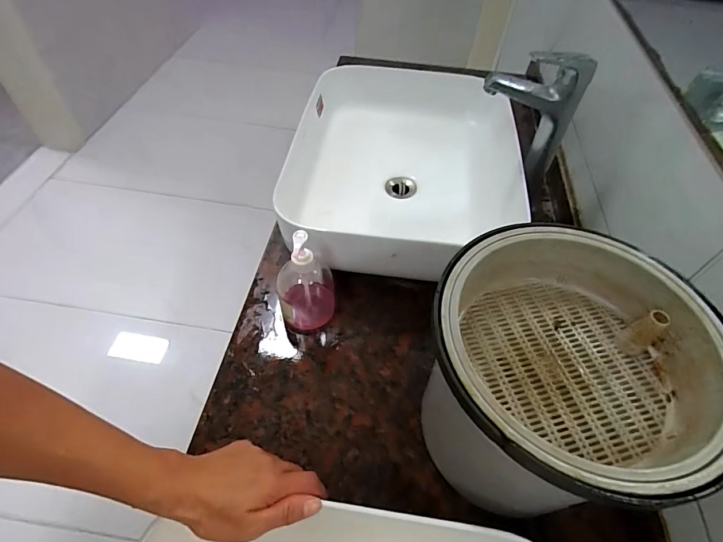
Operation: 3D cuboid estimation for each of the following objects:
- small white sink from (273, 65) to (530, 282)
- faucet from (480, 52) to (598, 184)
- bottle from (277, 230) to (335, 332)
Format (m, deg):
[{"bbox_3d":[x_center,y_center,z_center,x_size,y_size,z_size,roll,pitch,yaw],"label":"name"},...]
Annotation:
[{"bbox_3d":[0.080,-0.201,0.793,0.415,0.126,0.527,9,53,2],"label":"small white sink"},{"bbox_3d":[0.267,-0.245,0.687,0.152,0.217,0.052,9,53,3],"label":"faucet"},{"bbox_3d":[-0.083,0.009,0.605,0.086,0.165,0.083,-3,53,-7],"label":"bottle"}]

